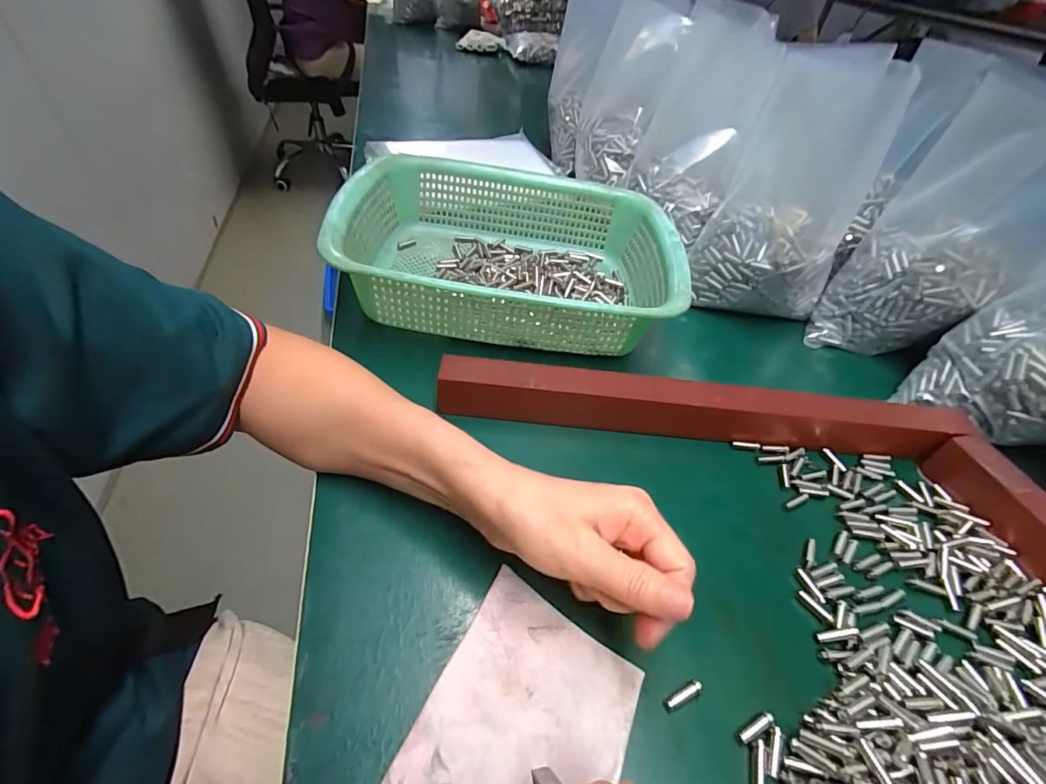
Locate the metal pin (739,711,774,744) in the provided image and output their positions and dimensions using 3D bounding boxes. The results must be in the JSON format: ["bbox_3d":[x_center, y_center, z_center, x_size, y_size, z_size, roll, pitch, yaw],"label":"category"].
[{"bbox_3d":[0.114,0.163,0.223,0.020,0.004,0.005,-18,49,-23],"label":"metal pin"}]

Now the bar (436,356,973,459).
[{"bbox_3d":[0.130,0.014,0.347,0.378,0.046,0.026,5,44,-1],"label":"bar"}]

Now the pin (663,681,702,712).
[{"bbox_3d":[0.080,0.152,0.230,0.021,0.006,0.006,-15,47,-20],"label":"pin"}]

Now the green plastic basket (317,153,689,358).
[{"bbox_3d":[-0.007,-0.127,0.425,0.286,0.082,0.216,5,44,-1],"label":"green plastic basket"}]

